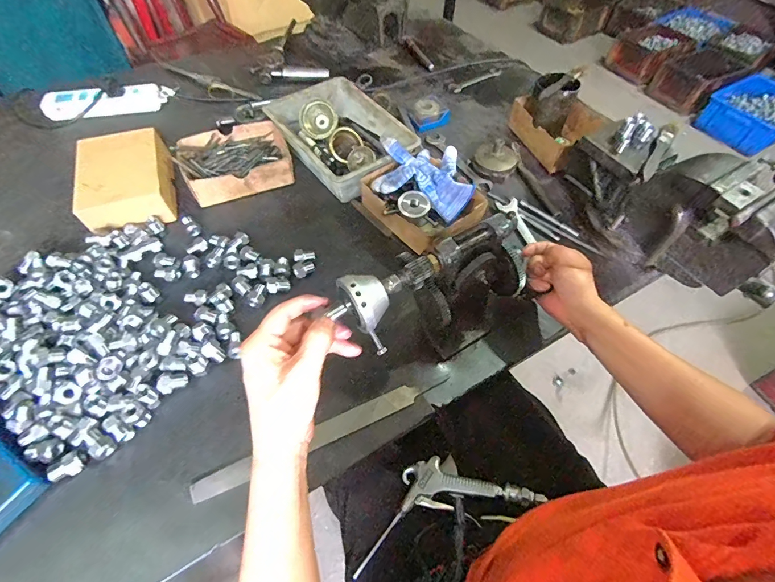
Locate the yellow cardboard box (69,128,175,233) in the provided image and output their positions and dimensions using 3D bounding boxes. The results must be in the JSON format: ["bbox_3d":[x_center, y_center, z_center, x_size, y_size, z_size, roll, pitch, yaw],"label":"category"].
[{"bbox_3d":[-0.410,-0.175,0.600,0.122,0.059,0.157,-13,57,-11],"label":"yellow cardboard box"}]

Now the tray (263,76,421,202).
[{"bbox_3d":[-0.086,-0.273,0.678,0.172,0.062,0.249,-31,62,-21],"label":"tray"}]

